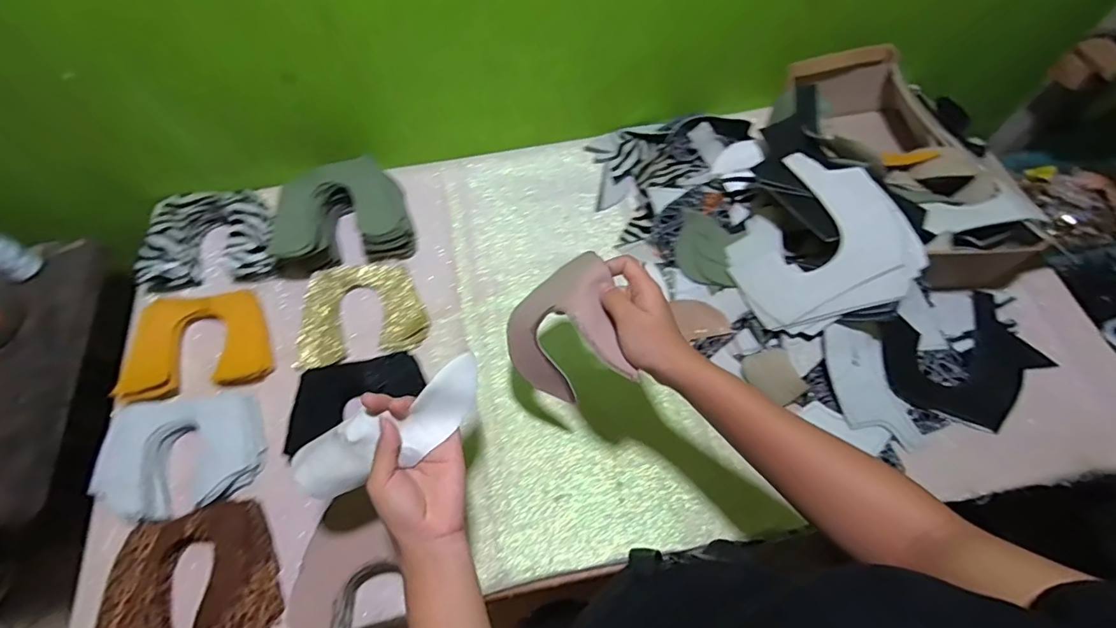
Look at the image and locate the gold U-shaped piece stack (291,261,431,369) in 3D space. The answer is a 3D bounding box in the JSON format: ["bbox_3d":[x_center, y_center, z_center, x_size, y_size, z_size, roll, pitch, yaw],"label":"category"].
[{"bbox_3d":[-0.252,-0.008,0.648,0.160,0.011,0.136,-9,63,-4],"label":"gold U-shaped piece stack"}]

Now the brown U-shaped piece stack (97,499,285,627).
[{"bbox_3d":[-0.369,0.267,0.509,0.162,0.032,0.131,-13,63,-7],"label":"brown U-shaped piece stack"}]

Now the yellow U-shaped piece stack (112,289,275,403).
[{"bbox_3d":[-0.443,0.037,0.616,0.155,0.027,0.121,-16,64,-8],"label":"yellow U-shaped piece stack"}]

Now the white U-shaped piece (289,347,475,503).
[{"bbox_3d":[-0.134,0.095,0.414,0.163,0.026,0.050,-29,66,-11],"label":"white U-shaped piece"}]

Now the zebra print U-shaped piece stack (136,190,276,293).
[{"bbox_3d":[-0.465,-0.103,0.683,0.159,0.046,0.134,-13,63,-6],"label":"zebra print U-shaped piece stack"}]

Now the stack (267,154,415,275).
[{"bbox_3d":[-0.302,-0.140,0.690,0.180,0.057,0.173,-18,64,-9],"label":"stack"}]

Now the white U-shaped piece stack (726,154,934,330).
[{"bbox_3d":[0.296,-0.082,0.593,0.183,0.054,0.191,-30,60,25],"label":"white U-shaped piece stack"}]

